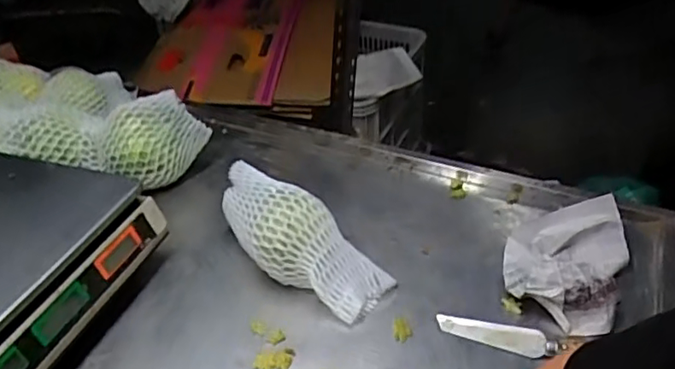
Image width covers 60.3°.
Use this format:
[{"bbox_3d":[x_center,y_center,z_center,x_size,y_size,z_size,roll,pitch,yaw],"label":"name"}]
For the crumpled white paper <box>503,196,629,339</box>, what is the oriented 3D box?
[{"bbox_3d":[0.268,0.085,0.680,0.133,0.067,0.170,18,39,24],"label":"crumpled white paper"}]

